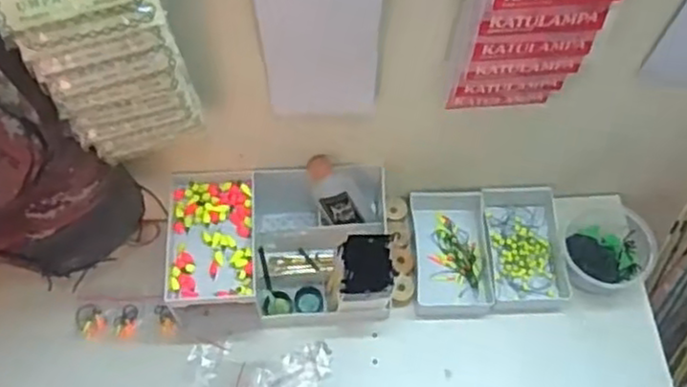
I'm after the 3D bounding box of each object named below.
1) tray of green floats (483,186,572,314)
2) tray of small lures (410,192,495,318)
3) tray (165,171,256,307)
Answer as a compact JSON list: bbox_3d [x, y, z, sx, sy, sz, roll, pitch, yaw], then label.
[{"bbox_3d":[0.209,0.062,0.821,0.085,0.027,0.150,-1,61,-2],"label":"tray of green floats"},{"bbox_3d":[0.124,0.068,0.814,0.088,0.036,0.139,0,61,-1],"label":"tray of small lures"},{"bbox_3d":[-0.136,0.042,0.736,0.087,0.017,0.145,-3,61,-3],"label":"tray"}]

